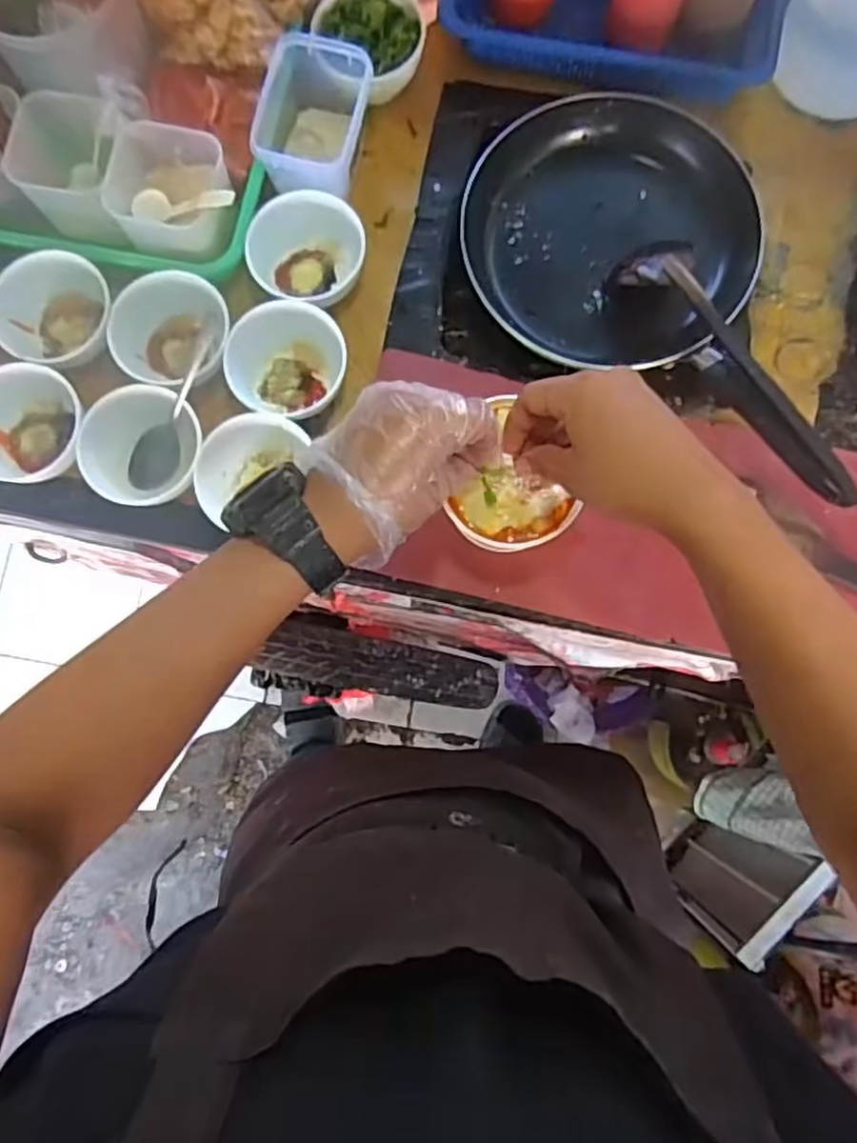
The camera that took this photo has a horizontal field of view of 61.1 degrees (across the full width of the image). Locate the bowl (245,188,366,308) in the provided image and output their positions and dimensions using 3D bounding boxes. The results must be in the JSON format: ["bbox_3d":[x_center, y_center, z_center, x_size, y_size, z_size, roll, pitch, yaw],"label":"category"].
[{"bbox_3d":[-0.098,-0.255,0.591,0.091,0.045,0.092,0,82,1],"label":"bowl"}]

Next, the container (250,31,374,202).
[{"bbox_3d":[-0.089,-0.364,0.585,0.077,0.066,0.108,13,83,3],"label":"container"}]

